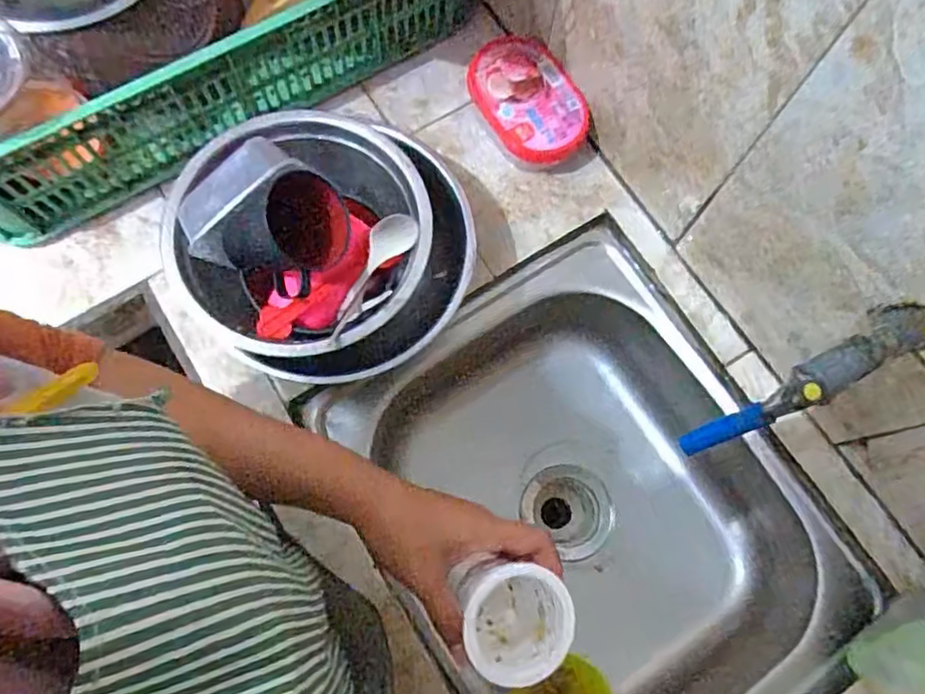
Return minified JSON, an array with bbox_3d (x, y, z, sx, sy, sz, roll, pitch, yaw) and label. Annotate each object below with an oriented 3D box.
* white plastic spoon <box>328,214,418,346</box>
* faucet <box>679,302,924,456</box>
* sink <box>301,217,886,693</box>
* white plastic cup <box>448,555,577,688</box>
[{"bbox_3d":[-0.088,-0.061,0.579,0.032,0.016,0.141,41,113,10],"label":"white plastic spoon"},{"bbox_3d":[0.247,0.027,0.457,0.183,0.078,0.035,-31,77,6],"label":"faucet"},{"bbox_3d":[0.125,0.166,0.695,0.385,0.217,0.452,-32,77,-9],"label":"sink"},{"bbox_3d":[0.037,0.185,0.440,0.071,0.057,0.078,0,75,-1],"label":"white plastic cup"}]

